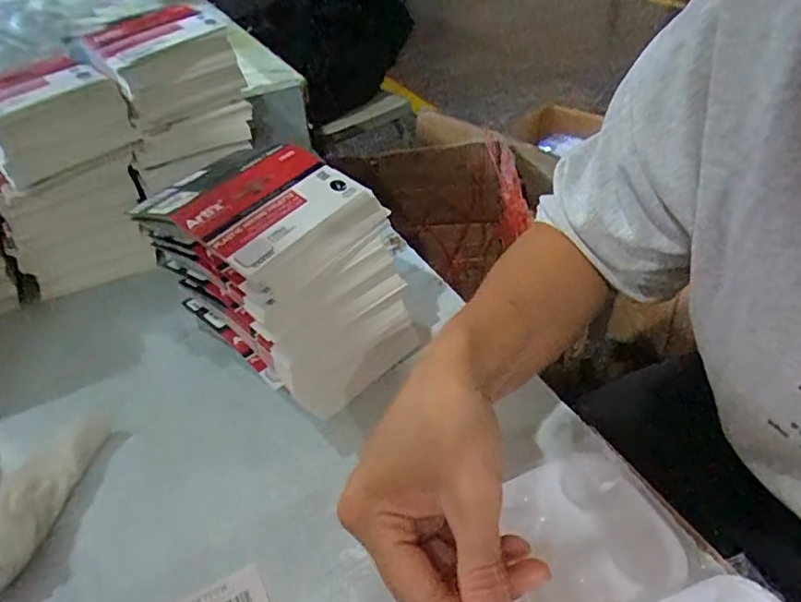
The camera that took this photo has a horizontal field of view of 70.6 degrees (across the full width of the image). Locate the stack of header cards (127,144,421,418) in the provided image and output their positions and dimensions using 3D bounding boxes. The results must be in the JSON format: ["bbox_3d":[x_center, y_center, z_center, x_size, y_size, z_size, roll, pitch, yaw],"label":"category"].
[{"bbox_3d":[-0.082,-0.014,0.399,0.149,0.155,0.116,24,47,26],"label":"stack of header cards"}]

